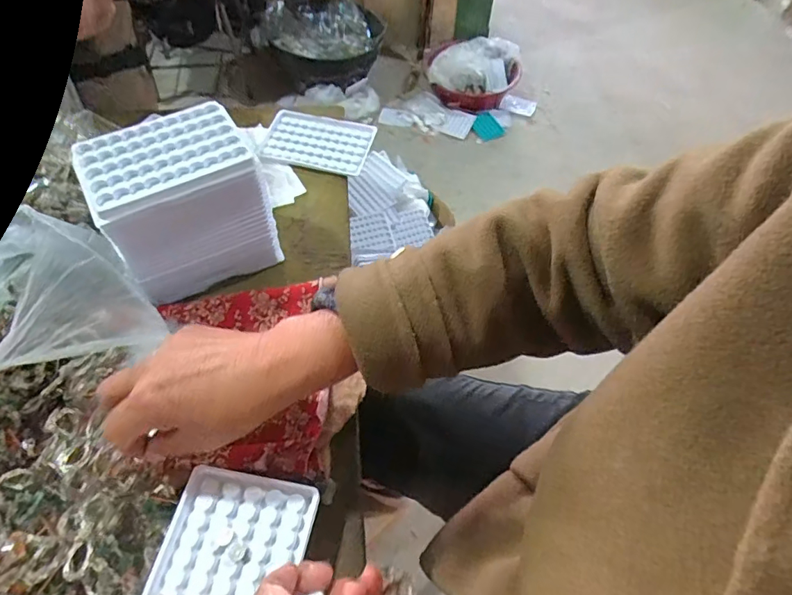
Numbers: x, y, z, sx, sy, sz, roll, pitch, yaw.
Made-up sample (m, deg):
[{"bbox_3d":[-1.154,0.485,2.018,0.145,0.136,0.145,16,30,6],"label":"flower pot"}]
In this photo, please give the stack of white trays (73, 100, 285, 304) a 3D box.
[{"bbox_3d":[-0.187,-0.081,0.429,0.124,0.130,0.084,-25,61,-19],"label":"stack of white trays"}]

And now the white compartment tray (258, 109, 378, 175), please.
[{"bbox_3d":[-0.096,-0.191,0.586,0.125,0.010,0.094,13,56,5],"label":"white compartment tray"}]

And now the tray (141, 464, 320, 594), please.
[{"bbox_3d":[-0.115,0.185,0.315,0.092,0.011,0.129,12,56,5],"label":"tray"}]

